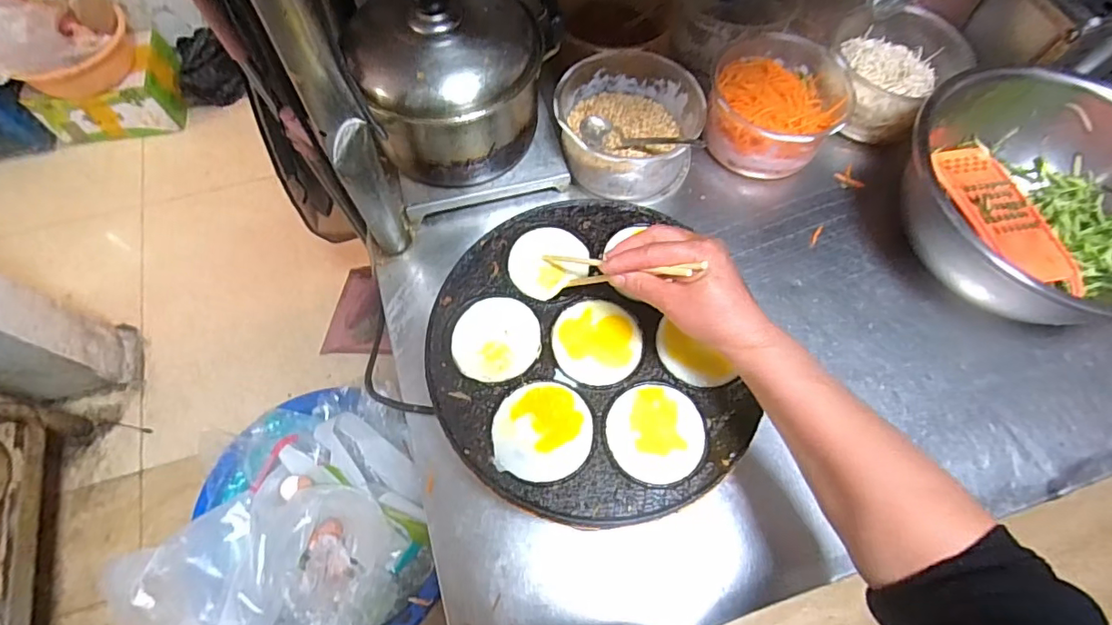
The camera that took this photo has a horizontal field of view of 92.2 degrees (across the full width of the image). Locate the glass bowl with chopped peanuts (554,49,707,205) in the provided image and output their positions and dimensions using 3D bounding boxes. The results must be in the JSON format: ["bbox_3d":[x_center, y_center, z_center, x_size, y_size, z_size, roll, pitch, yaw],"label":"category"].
[{"bbox_3d":[0.088,-0.231,0.672,0.175,0.092,0.164,1,66,-1],"label":"glass bowl with chopped peanuts"}]

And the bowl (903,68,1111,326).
[{"bbox_3d":[0.553,-0.127,0.617,0.303,0.128,0.285,1,66,-1],"label":"bowl"}]

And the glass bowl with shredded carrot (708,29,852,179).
[{"bbox_3d":[0.283,-0.272,0.701,0.163,0.077,0.167,1,66,-1],"label":"glass bowl with shredded carrot"}]

